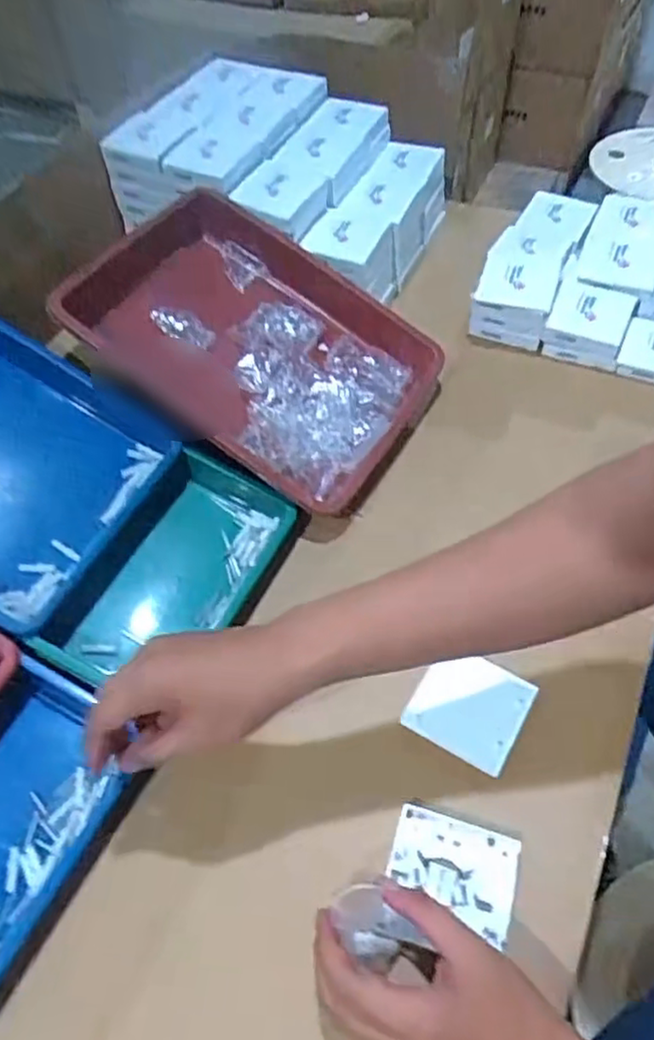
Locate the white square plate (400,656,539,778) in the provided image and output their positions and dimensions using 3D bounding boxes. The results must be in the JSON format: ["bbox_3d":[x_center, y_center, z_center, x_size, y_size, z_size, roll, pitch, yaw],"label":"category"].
[{"bbox_3d":[0.119,0.154,0.567,0.087,0.006,0.085,26,59,20],"label":"white square plate"}]

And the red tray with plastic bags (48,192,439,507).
[{"bbox_3d":[-0.072,-0.187,0.738,0.364,0.063,0.270,37,66,-4],"label":"red tray with plastic bags"}]

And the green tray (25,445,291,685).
[{"bbox_3d":[-0.142,0.053,0.626,0.136,0.062,0.238,24,59,19],"label":"green tray"}]

